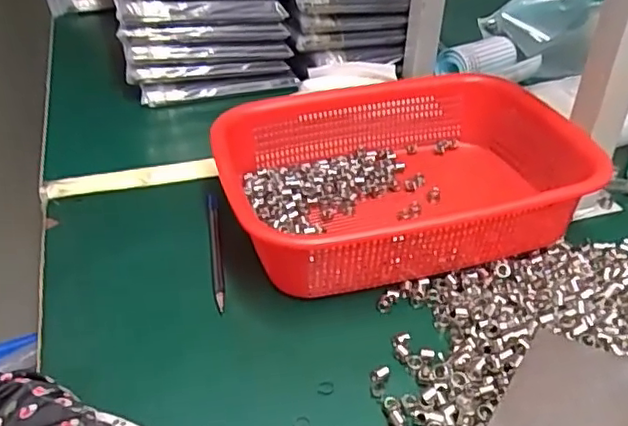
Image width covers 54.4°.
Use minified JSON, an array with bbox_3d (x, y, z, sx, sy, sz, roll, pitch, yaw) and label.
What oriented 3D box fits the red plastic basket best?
[{"bbox_3d":[0.070,-0.027,0.505,0.282,0.082,0.208,-9,37,-15],"label":"red plastic basket"}]

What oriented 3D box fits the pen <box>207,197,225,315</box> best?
[{"bbox_3d":[-0.077,0.027,0.482,0.008,0.013,0.134,-4,37,-9],"label":"pen"}]

